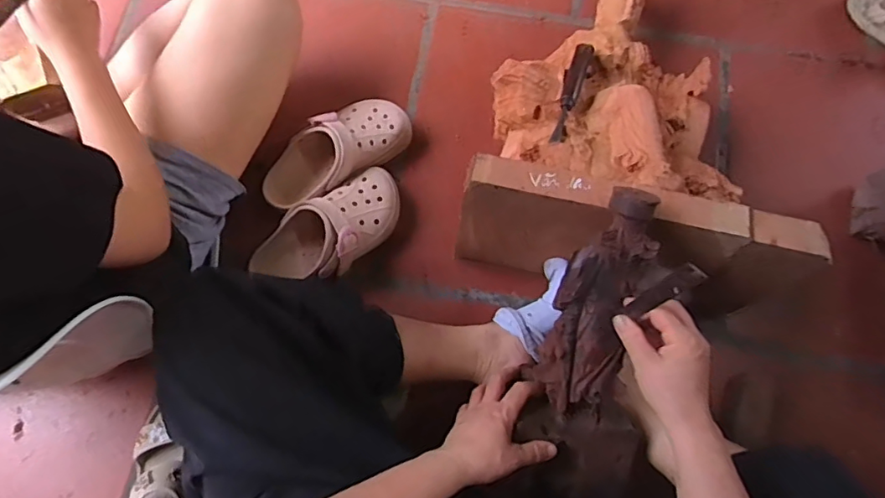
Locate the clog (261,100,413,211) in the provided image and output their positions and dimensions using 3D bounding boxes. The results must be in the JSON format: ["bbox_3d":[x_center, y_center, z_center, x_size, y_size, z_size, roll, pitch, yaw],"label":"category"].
[{"bbox_3d":[-0.163,-0.147,0.818,0.243,0.093,0.102,-34,78,-11],"label":"clog"}]

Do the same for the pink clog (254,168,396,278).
[{"bbox_3d":[-0.162,-0.022,0.780,0.240,0.089,0.108,-36,78,-11],"label":"pink clog"}]

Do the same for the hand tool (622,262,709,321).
[{"bbox_3d":[0.207,0.040,0.504,0.012,0.106,0.020,-27,75,-33],"label":"hand tool"}]

